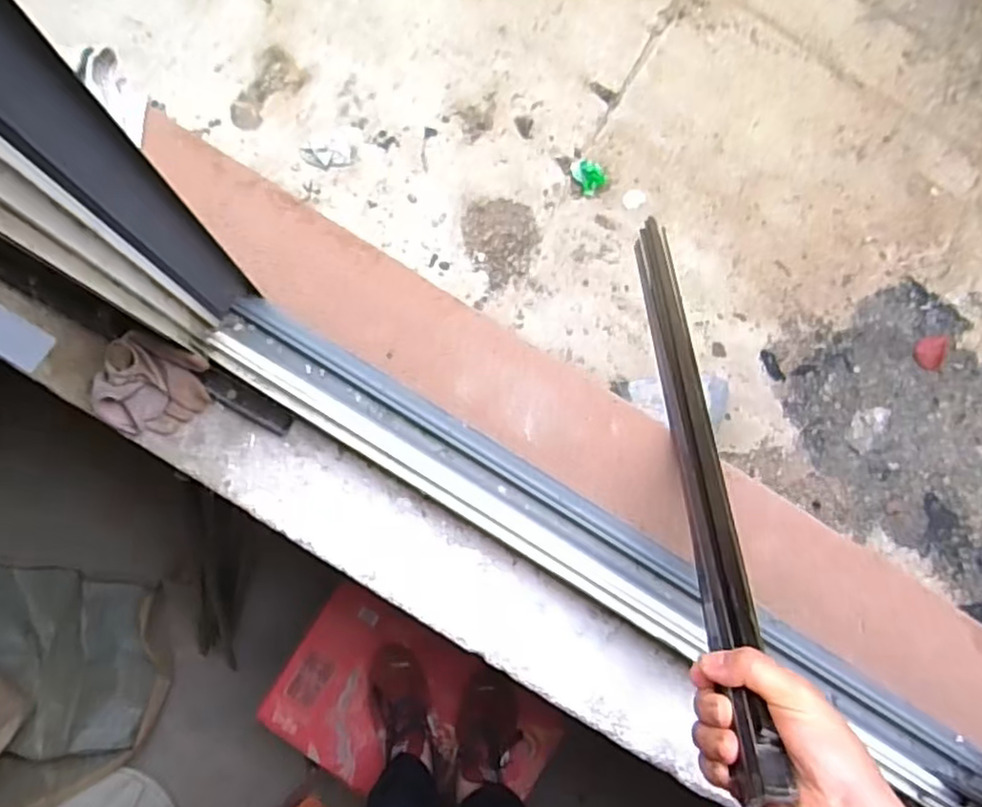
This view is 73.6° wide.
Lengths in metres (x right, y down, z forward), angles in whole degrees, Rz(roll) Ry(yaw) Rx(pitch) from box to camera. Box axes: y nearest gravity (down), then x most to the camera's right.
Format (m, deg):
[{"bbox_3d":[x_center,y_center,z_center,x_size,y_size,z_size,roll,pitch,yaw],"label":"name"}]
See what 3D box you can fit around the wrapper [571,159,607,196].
[{"bbox_3d":[0.240,-0.560,1.606,0.073,0.046,0.091,-35,86,-8],"label":"wrapper"}]

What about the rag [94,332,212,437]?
[{"bbox_3d":[-0.303,-0.013,0.586,0.079,0.045,0.084,25,81,-1],"label":"rag"}]

